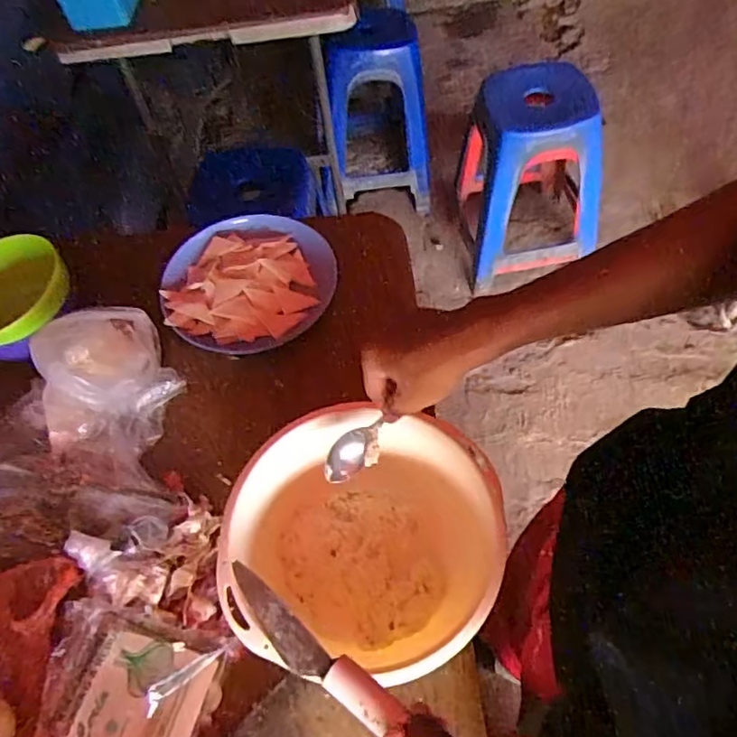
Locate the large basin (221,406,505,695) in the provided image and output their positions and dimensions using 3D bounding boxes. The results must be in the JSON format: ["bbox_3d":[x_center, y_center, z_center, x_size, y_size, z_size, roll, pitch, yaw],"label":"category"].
[{"bbox_3d":[-0.002,0.160,0.566,0.239,0.088,0.223,-2,58,3],"label":"large basin"}]

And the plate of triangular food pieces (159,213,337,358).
[{"bbox_3d":[-0.158,-0.118,0.786,0.227,0.035,0.202,-40,63,-19],"label":"plate of triangular food pieces"}]

